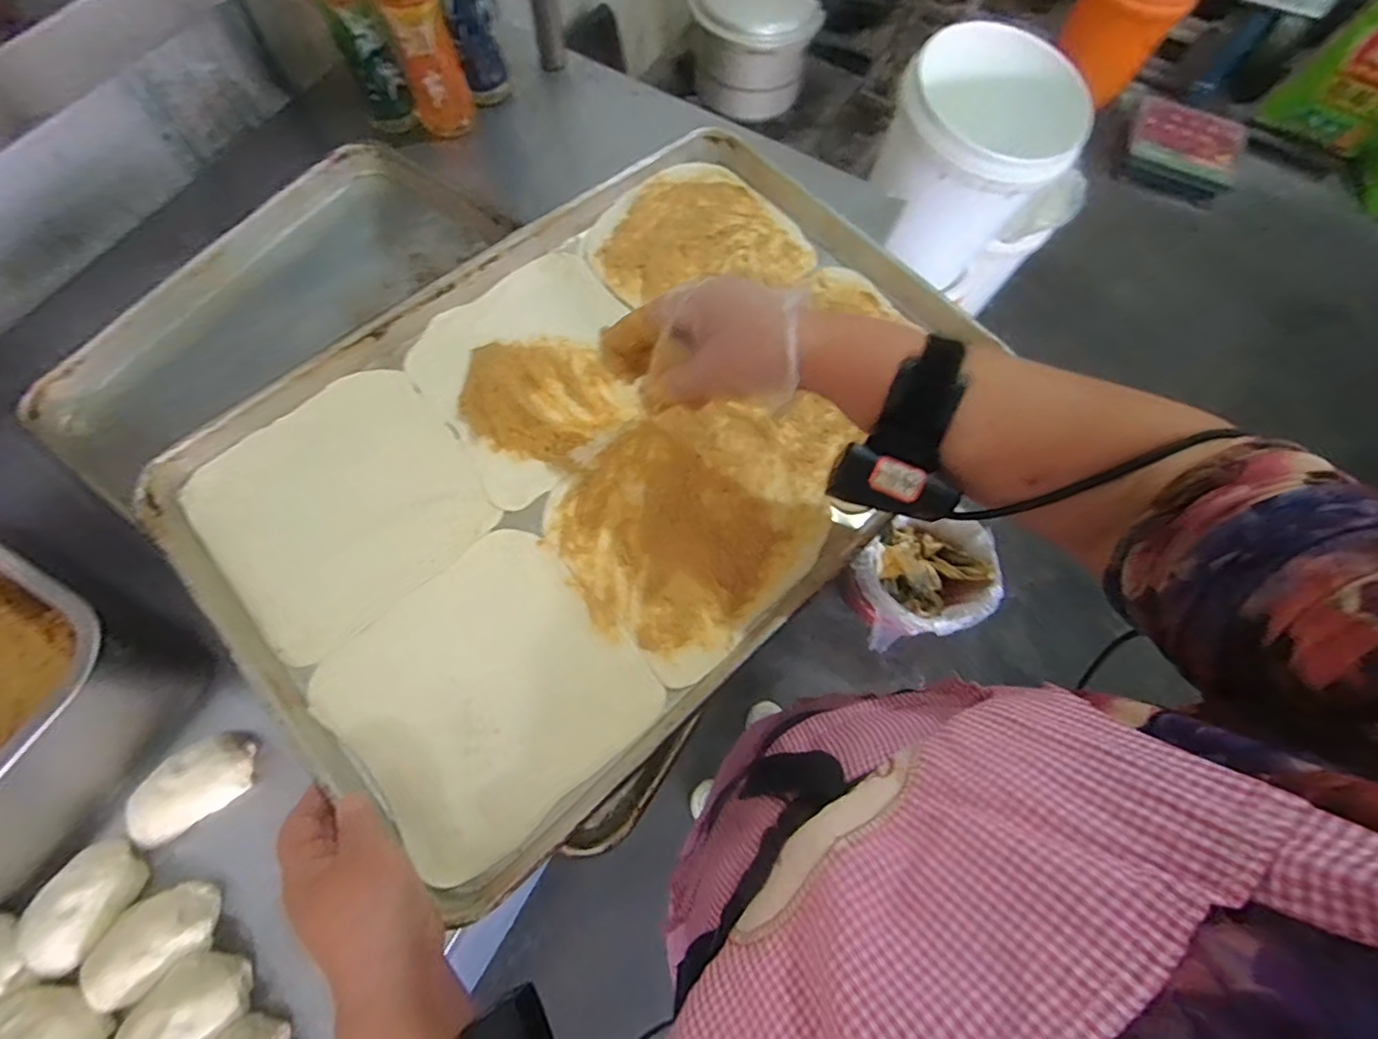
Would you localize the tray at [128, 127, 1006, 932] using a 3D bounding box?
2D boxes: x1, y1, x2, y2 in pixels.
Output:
[{"bbox_3d":[-0.063,-0.074,0.475,0.594,0.029,0.399,-42,77,-15],"label":"tray"}]

